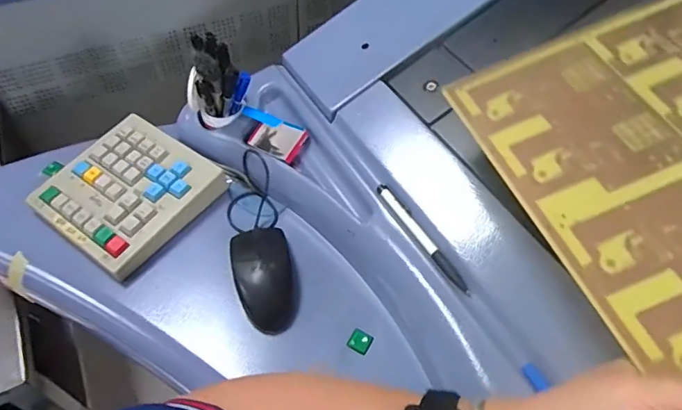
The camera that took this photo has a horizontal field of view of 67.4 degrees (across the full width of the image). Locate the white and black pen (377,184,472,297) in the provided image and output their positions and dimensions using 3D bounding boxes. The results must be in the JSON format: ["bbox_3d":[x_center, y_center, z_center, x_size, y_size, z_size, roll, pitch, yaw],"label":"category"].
[{"bbox_3d":[0.076,0.028,0.481,0.013,0.010,0.138,-25,60,-18],"label":"white and black pen"}]

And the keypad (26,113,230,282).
[{"bbox_3d":[-0.241,-0.018,0.575,0.160,0.031,0.157,33,61,19],"label":"keypad"}]

